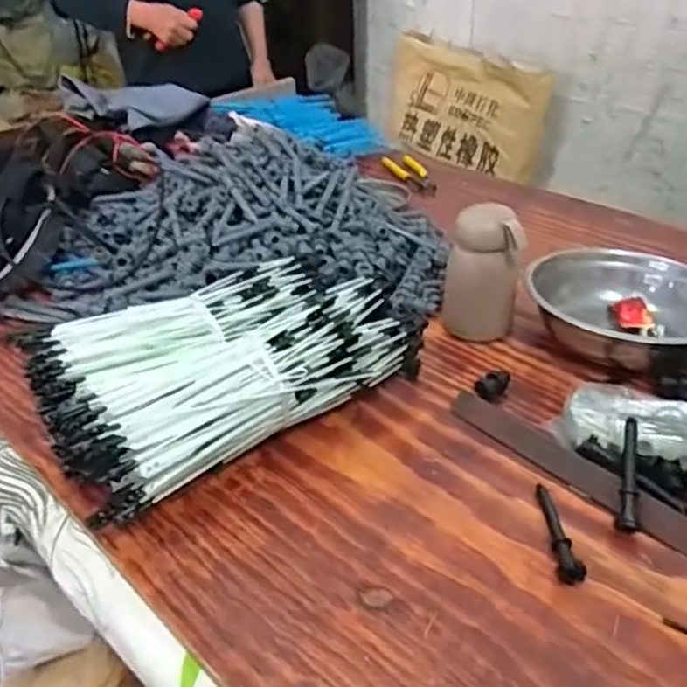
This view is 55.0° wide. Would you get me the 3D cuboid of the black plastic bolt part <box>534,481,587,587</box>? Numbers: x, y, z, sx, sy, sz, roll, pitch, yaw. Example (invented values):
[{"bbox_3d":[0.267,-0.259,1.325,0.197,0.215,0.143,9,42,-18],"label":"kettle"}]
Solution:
[{"bbox_3d":[0.169,0.146,0.518,0.018,0.020,0.093,0,34,3],"label":"black plastic bolt part"}]

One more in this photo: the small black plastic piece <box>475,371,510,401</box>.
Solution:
[{"bbox_3d":[0.149,0.043,0.665,0.033,0.020,0.024,-28,42,-33],"label":"small black plastic piece"}]

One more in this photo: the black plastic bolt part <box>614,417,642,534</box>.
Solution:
[{"bbox_3d":[0.232,0.105,0.534,0.017,0.011,0.094,8,61,14],"label":"black plastic bolt part"}]

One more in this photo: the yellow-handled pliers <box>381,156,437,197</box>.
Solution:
[{"bbox_3d":[0.120,-0.304,1.189,0.048,0.031,0.139,-14,36,-18],"label":"yellow-handled pliers"}]

